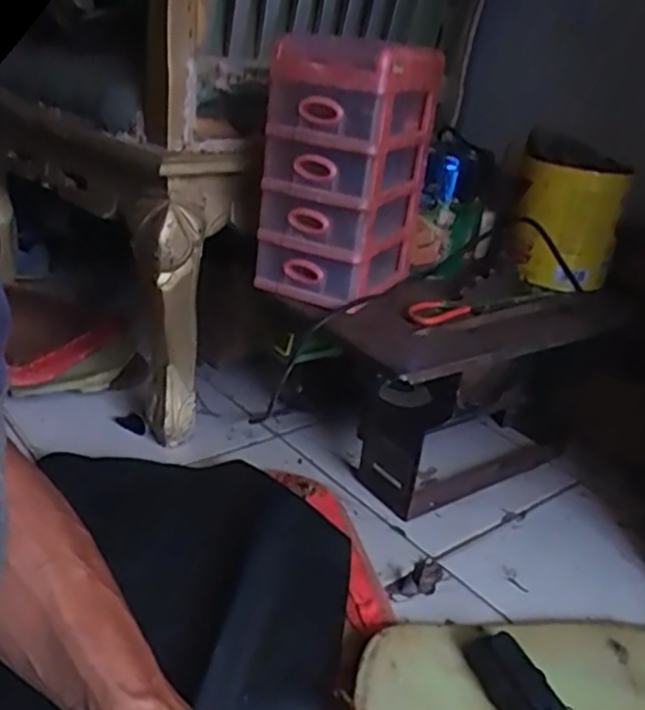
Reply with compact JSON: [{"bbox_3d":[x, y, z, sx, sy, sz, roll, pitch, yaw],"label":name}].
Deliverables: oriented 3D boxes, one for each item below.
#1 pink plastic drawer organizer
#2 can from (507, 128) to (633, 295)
[{"bbox_3d":[0.025,-0.195,0.782,0.149,0.255,0.155,14,26,17],"label":"pink plastic drawer organizer"},{"bbox_3d":[0.303,-0.160,0.892,0.126,0.166,0.126,14,26,17],"label":"can"}]

